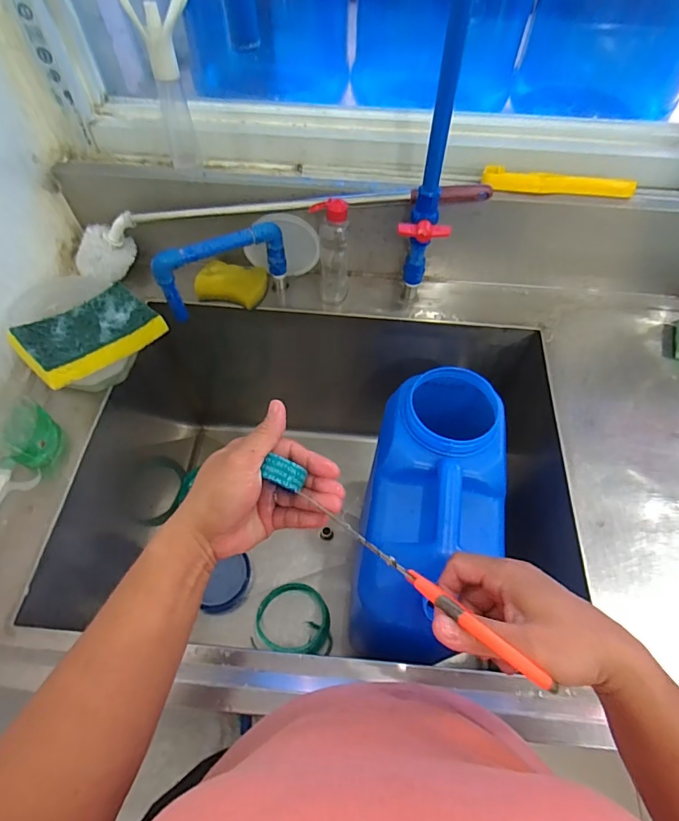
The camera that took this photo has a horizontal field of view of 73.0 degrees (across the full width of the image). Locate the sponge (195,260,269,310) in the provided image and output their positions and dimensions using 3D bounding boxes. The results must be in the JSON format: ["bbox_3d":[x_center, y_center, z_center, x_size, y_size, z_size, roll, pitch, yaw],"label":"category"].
[{"bbox_3d":[-0.165,-0.198,0.713,0.103,0.025,0.077,16,60,8],"label":"sponge"}]

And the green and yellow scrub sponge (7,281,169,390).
[{"bbox_3d":[-0.303,-0.098,0.560,0.148,0.040,0.105,-39,68,-22],"label":"green and yellow scrub sponge"}]

